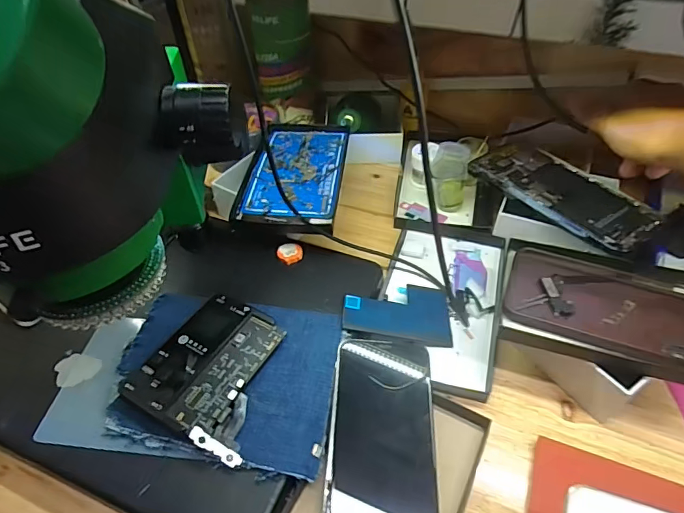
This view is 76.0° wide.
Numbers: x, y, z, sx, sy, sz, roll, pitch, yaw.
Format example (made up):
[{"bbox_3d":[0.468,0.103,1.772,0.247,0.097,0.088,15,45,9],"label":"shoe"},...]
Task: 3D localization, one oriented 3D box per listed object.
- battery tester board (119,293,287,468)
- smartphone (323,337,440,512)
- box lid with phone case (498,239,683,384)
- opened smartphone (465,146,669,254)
[{"bbox_3d":[-0.091,0.082,0.327,0.097,0.015,0.103,21,51,21],"label":"battery tester board"},{"bbox_3d":[0.027,0.124,0.300,0.071,0.009,0.140,3,56,2],"label":"smartphone"},{"bbox_3d":[0.214,0.038,0.330,0.176,0.016,0.109,11,48,13],"label":"box lid with phone case"},{"bbox_3d":[0.209,-0.063,0.419,0.078,0.010,0.165,-30,52,-24],"label":"opened smartphone"}]

